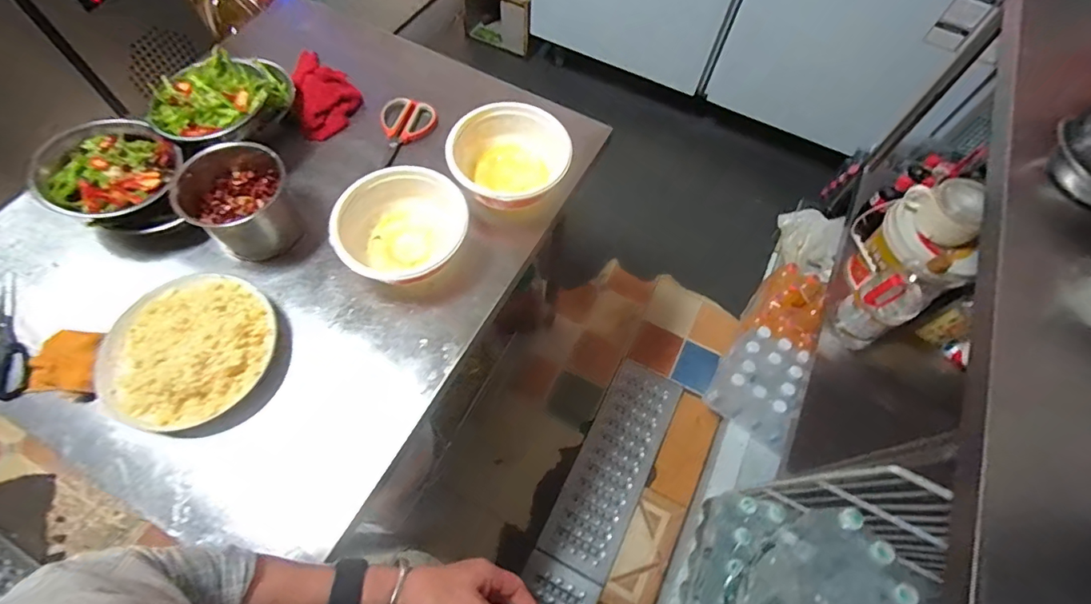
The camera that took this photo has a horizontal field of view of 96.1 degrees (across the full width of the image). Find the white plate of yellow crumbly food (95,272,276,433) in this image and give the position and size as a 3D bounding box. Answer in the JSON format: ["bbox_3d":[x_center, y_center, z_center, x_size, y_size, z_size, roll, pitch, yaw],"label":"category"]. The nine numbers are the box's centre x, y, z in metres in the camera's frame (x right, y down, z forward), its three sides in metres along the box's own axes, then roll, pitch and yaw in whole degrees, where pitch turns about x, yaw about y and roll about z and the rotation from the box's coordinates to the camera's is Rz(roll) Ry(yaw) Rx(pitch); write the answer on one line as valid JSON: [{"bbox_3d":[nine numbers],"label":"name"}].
[{"bbox_3d":[-0.444,0.057,0.610,0.193,0.041,0.194,1,63,-2],"label":"white plate of yellow crumbly food"}]

